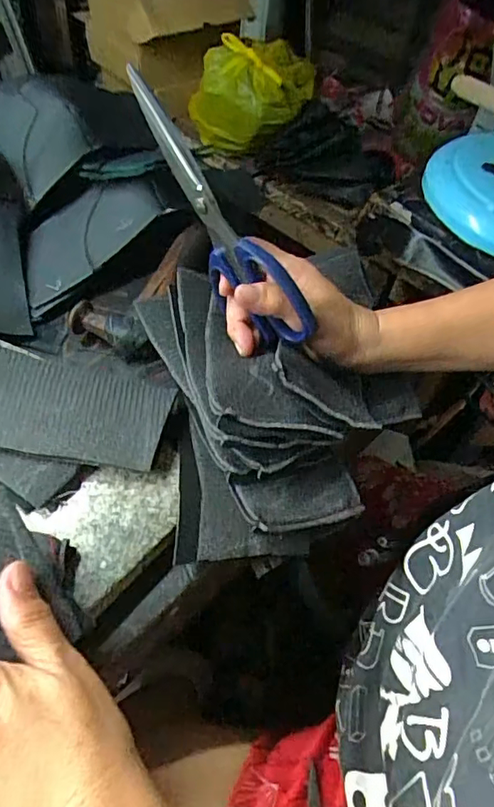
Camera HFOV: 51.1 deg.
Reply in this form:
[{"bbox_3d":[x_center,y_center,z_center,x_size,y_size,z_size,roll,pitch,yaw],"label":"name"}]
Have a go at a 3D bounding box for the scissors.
[{"bbox_3d":[-0.024,-0.117,0.341,0.058,0.188,0.014,-3,34,50],"label":"scissors"}]

